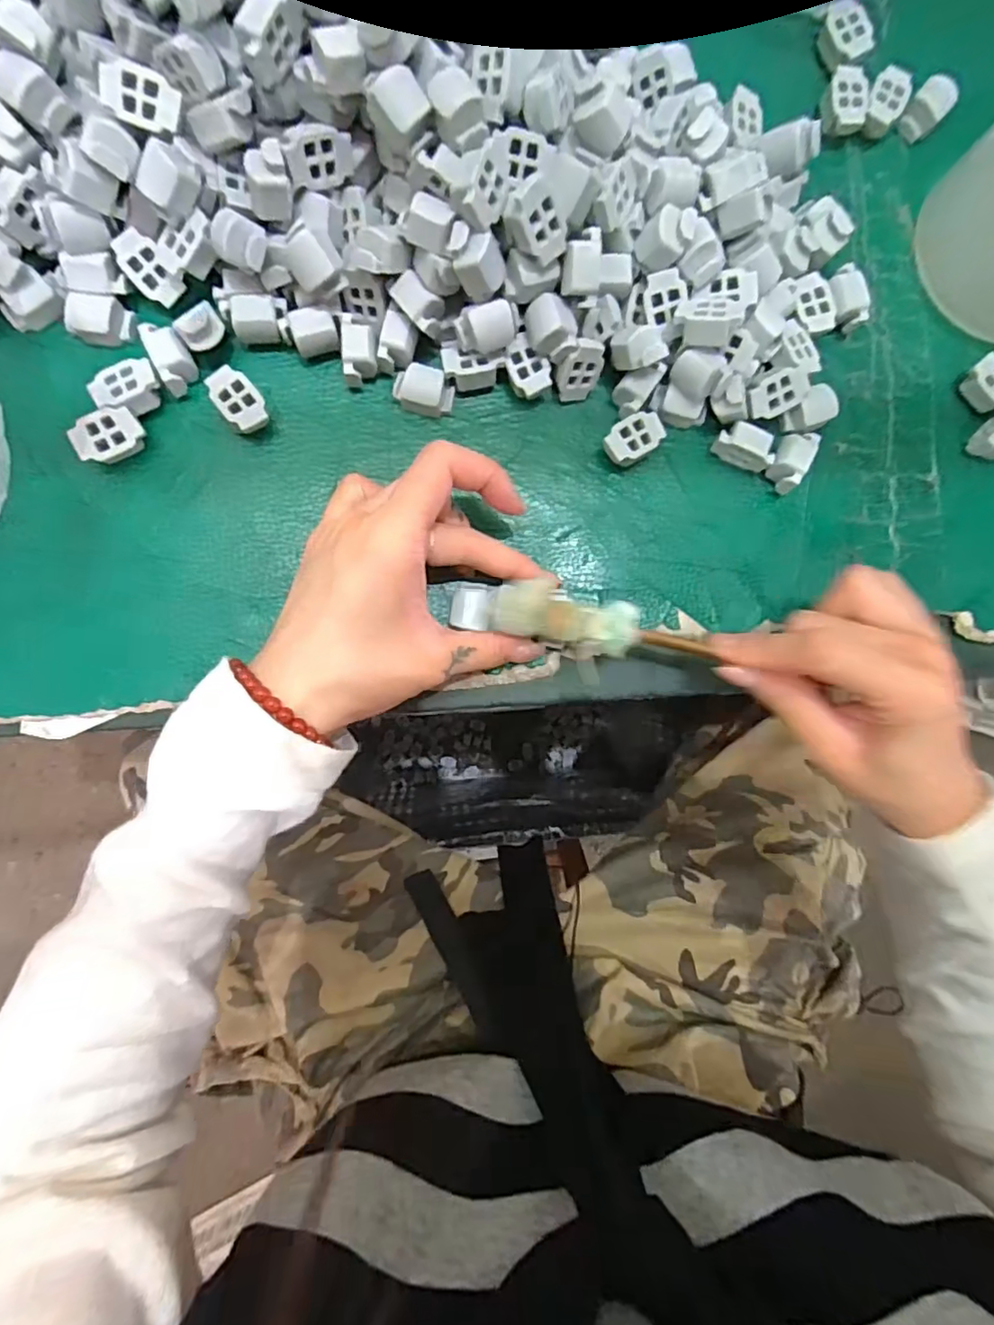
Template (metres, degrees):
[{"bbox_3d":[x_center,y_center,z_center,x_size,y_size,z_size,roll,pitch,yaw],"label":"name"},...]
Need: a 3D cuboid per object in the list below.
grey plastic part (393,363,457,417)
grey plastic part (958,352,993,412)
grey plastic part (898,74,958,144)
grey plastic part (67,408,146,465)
[{"bbox_3d":[-0.033,-0.123,0.267,0.026,0.012,0.018,16,89,-5],"label":"grey plastic part"},{"bbox_3d":[0.241,-0.135,0.287,0.017,0.014,0.025,-42,94,-4],"label":"grey plastic part"},{"bbox_3d":[0.212,-0.272,0.289,0.017,0.011,0.024,38,87,-4],"label":"grey plastic part"},{"bbox_3d":[-0.166,-0.097,0.251,0.026,0.011,0.018,-28,93,-4],"label":"grey plastic part"}]

